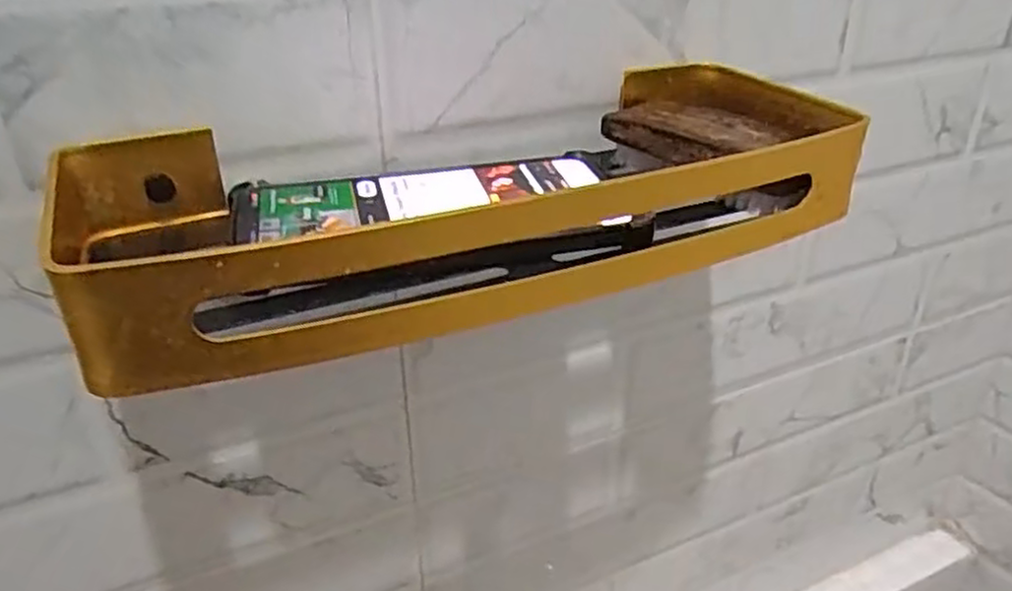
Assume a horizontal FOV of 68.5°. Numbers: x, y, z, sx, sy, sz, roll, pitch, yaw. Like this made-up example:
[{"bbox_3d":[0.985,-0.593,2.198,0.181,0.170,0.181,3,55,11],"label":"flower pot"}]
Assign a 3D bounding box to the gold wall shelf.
[{"bbox_3d":[-0.007,-0.045,0.312,0.321,0.044,0.125,-14,32,-22],"label":"gold wall shelf"}]

